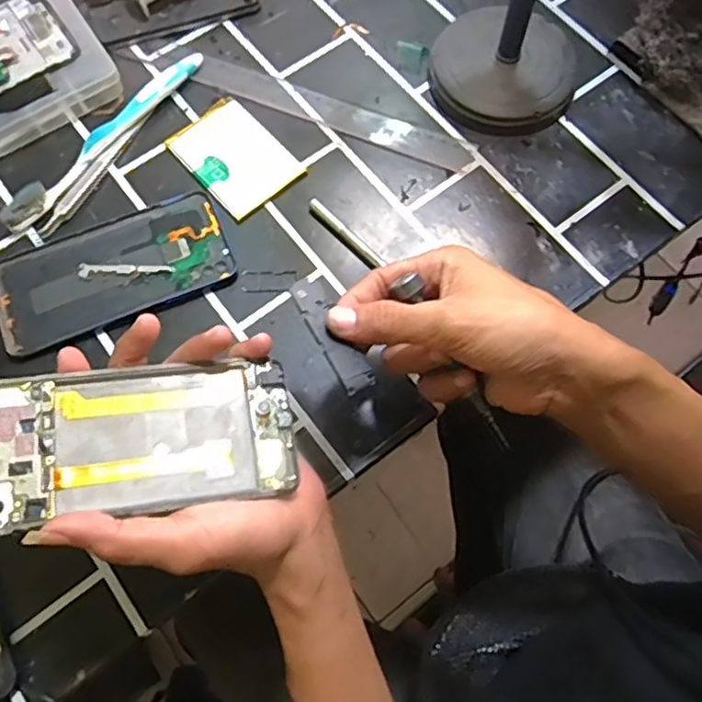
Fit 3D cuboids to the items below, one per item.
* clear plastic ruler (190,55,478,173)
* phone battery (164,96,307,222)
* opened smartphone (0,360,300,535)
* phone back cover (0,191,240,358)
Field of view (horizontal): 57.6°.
[{"bbox_3d":[-0.013,-0.177,0.469,0.212,0.005,0.032,21,71,8],"label":"clear plastic ruler"},{"bbox_3d":[-0.083,-0.139,0.453,0.061,0.004,0.088,-40,75,-14],"label":"phone battery"},{"bbox_3d":[-0.102,0.042,0.302,0.149,0.007,0.067,-5,69,-15],"label":"opened smartphone"},{"bbox_3d":[-0.156,-0.052,0.420,0.153,0.004,0.075,-21,71,-8],"label":"phone back cover"}]

